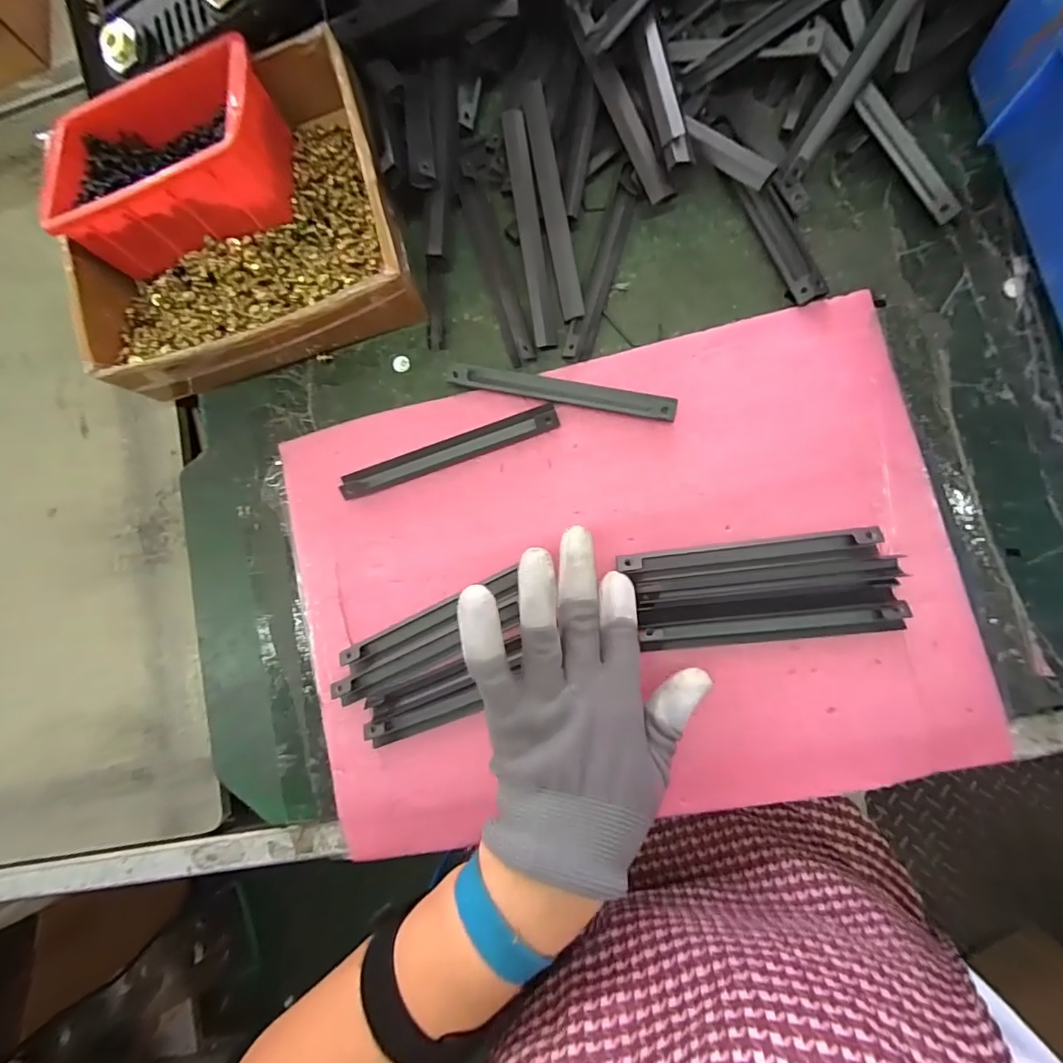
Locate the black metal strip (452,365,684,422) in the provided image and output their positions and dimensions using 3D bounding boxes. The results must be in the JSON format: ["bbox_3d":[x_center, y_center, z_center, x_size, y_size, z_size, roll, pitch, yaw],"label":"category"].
[{"bbox_3d":[0.019,-0.091,0.318,0.143,0.010,0.017,12,88,9],"label":"black metal strip"}]

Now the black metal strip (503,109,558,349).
[{"bbox_3d":[-0.001,-0.193,0.322,0.014,0.004,0.146,-9,93,-7],"label":"black metal strip"}]

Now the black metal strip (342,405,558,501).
[{"bbox_3d":[-0.054,-0.051,0.325,0.146,0.011,0.016,-19,84,7],"label":"black metal strip"}]

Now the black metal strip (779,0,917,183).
[{"bbox_3d":[0.195,-0.279,0.289,0.016,0.011,0.144,36,111,9],"label":"black metal strip"}]

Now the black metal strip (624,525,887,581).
[{"bbox_3d":[0.126,0.015,0.296,0.144,0.012,0.017,-7,85,8],"label":"black metal strip"}]

